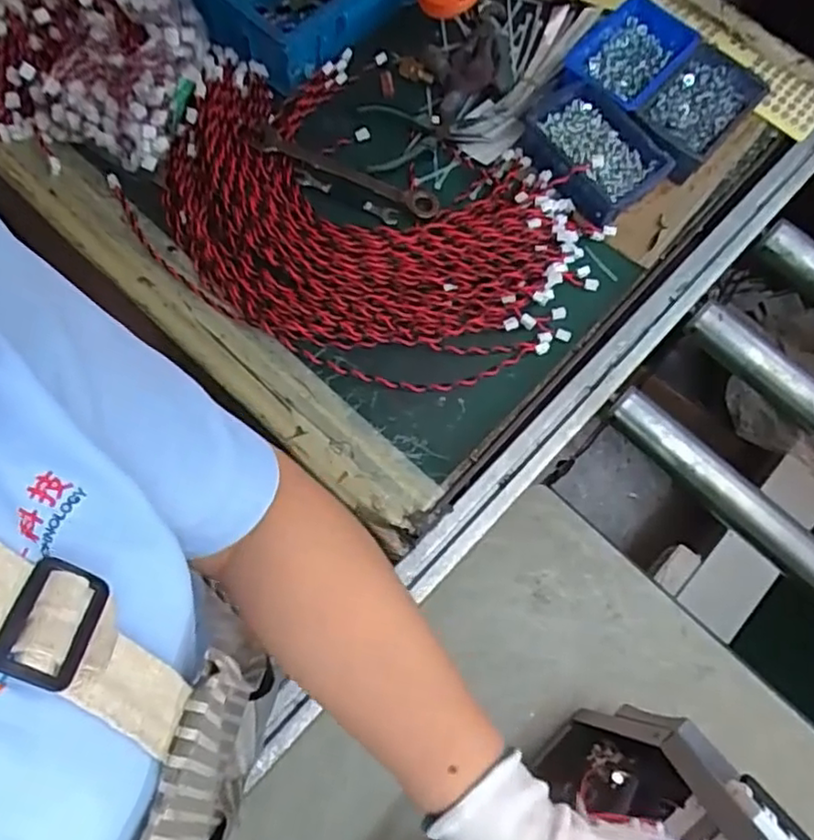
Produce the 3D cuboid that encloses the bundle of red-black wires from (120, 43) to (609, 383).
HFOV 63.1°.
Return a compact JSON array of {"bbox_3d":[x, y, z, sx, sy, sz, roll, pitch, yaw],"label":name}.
[{"bbox_3d":[-0.047,-0.212,0.682,0.454,0.033,0.308,32,72,8],"label":"bundle of red-black wires"}]

